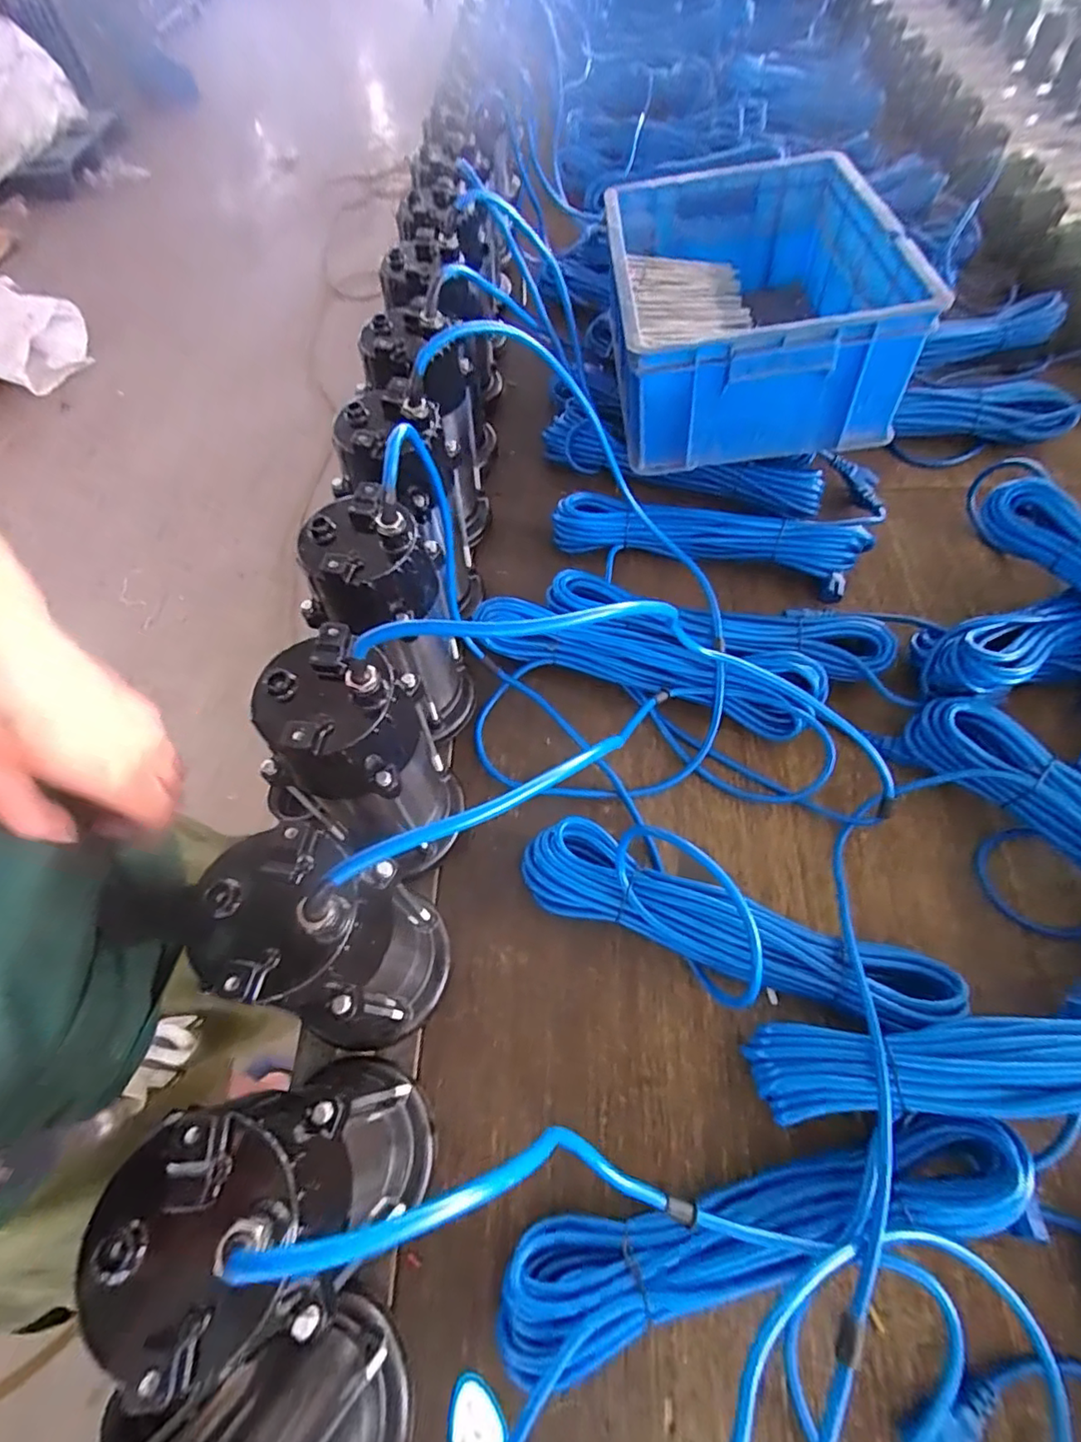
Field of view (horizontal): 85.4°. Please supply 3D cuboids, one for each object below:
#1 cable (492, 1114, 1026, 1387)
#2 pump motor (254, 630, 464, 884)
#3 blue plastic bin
[{"bbox_3d":[0.139,0.329,0.380,0.340,0.071,0.075,-14,62,-6],"label":"cable"},{"bbox_3d":[-0.124,0.047,0.439,0.094,0.248,0.095,40,69,21],"label":"pump motor"},{"bbox_3d":[0.227,-0.491,0.706,0.312,0.160,0.467,0,61,1],"label":"blue plastic bin"}]

